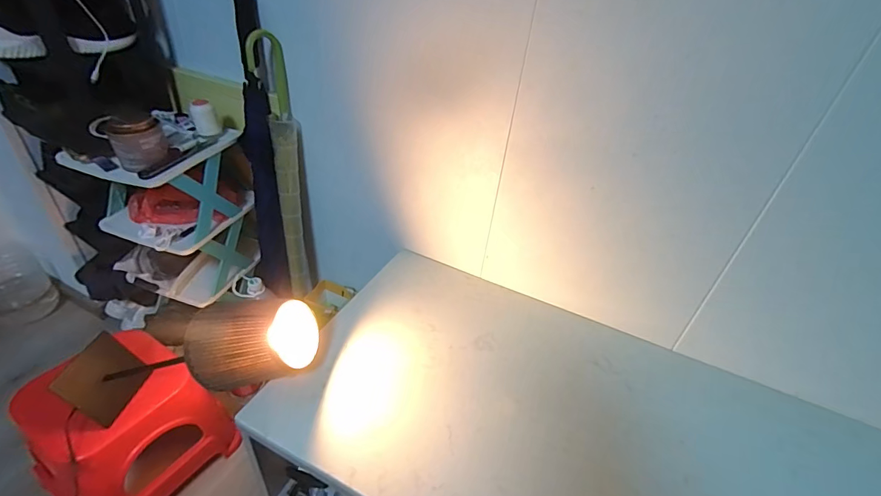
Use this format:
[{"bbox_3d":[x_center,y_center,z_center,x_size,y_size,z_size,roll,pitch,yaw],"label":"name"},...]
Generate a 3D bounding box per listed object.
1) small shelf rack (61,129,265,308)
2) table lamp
[{"bbox_3d":[-0.567,-0.074,0.928,0.213,0.318,0.233,15,40,13],"label":"small shelf rack"},{"bbox_3d":[-0.425,0.179,0.684,0.437,0.121,0.112,-13,34,19],"label":"table lamp"}]

